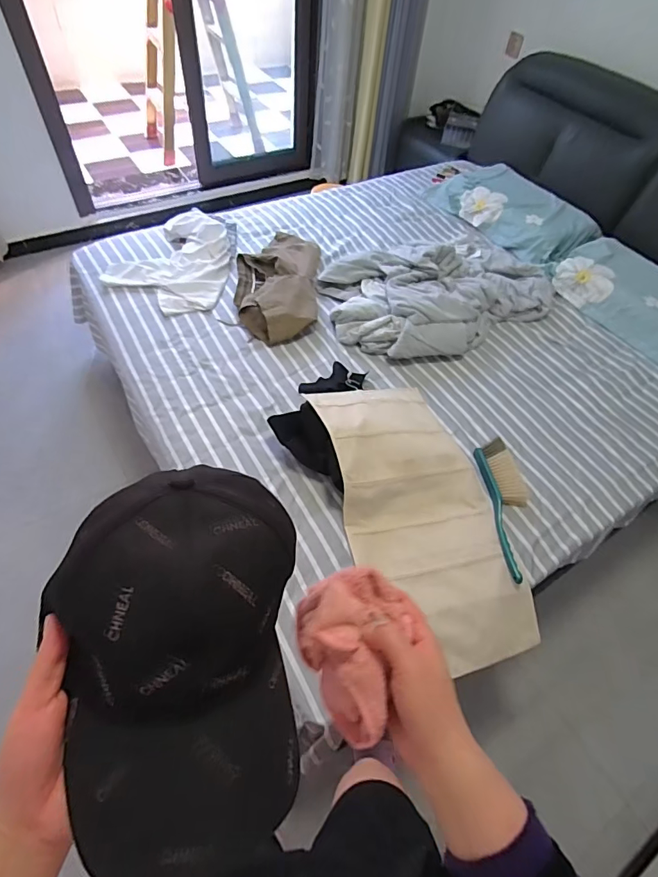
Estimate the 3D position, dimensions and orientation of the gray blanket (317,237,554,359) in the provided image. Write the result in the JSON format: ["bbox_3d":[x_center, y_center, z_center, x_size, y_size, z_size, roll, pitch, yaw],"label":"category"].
[{"bbox_3d":[0.399,-0.536,1.578,0.855,0.135,0.500,-19,58,-19],"label":"gray blanket"}]

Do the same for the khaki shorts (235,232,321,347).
[{"bbox_3d":[-0.175,-0.558,1.560,0.295,0.121,0.588,4,53,-4],"label":"khaki shorts"}]

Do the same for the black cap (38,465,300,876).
[{"bbox_3d":[-0.099,0.132,0.299,0.147,0.099,0.238,-1,54,-3],"label":"black cap"}]

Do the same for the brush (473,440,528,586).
[{"bbox_3d":[0.448,0.163,1.117,0.104,0.037,0.382,1,54,-5],"label":"brush"}]

